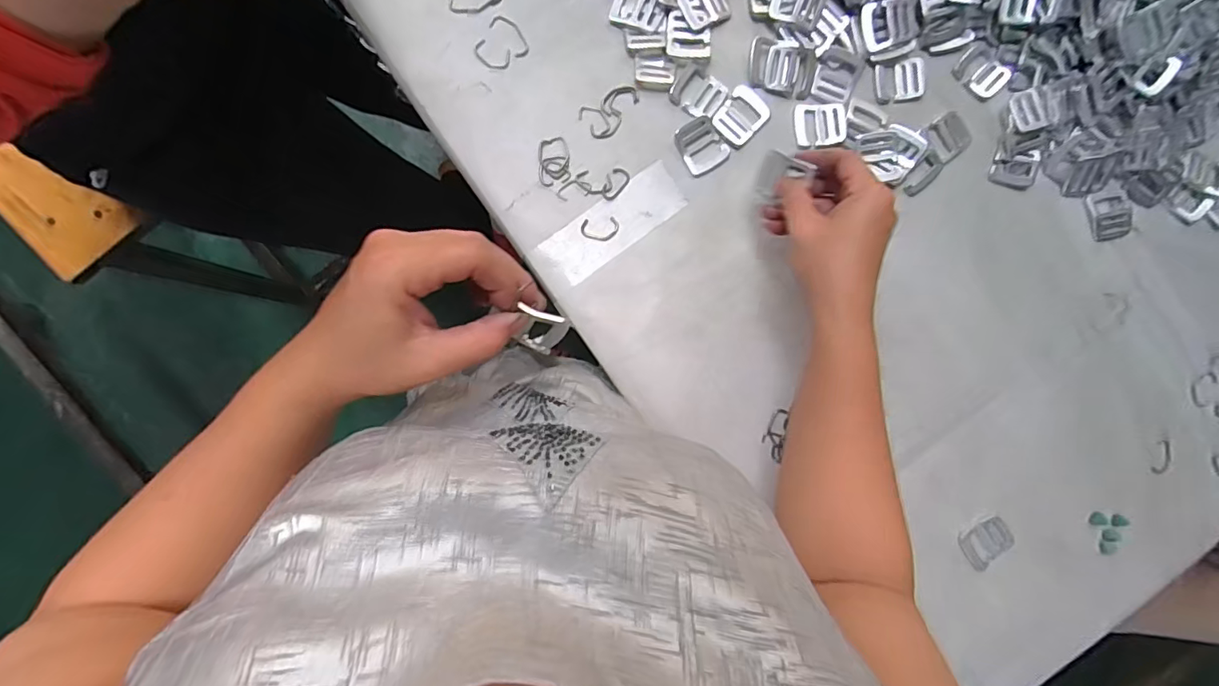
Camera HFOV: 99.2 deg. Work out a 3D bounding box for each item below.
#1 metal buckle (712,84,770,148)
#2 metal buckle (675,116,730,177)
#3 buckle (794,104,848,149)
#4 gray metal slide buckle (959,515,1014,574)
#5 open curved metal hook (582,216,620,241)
[{"bbox_3d":[0.114,-0.197,0.446,0.038,0.006,0.052,43,89,-4],"label":"metal buckle"},{"bbox_3d":[0.078,-0.171,0.446,0.037,0.004,0.046,-35,93,-2],"label":"metal buckle"},{"bbox_3d":[0.185,-0.190,0.449,0.044,0.009,0.038,-4,92,-4],"label":"buckle"},{"bbox_3d":[0.342,0.180,0.471,0.046,0.009,0.039,-32,93,-2],"label":"gray metal slide buckle"},{"bbox_3d":[-0.008,-0.097,0.443,0.032,0.004,0.020,-6,92,-4],"label":"open curved metal hook"}]

